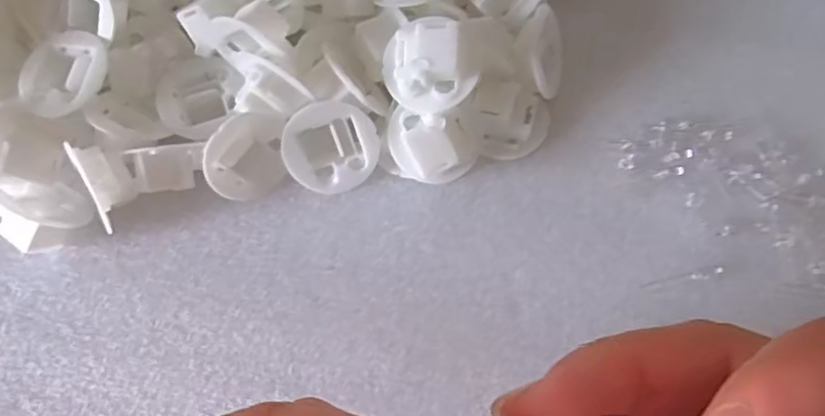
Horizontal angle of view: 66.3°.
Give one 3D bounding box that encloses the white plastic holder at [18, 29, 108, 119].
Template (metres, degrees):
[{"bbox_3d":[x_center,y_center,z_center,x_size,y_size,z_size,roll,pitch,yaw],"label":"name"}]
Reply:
[{"bbox_3d":[-0.123,-0.047,0.222,0.026,0.010,0.032,18,66,12],"label":"white plastic holder"}]

